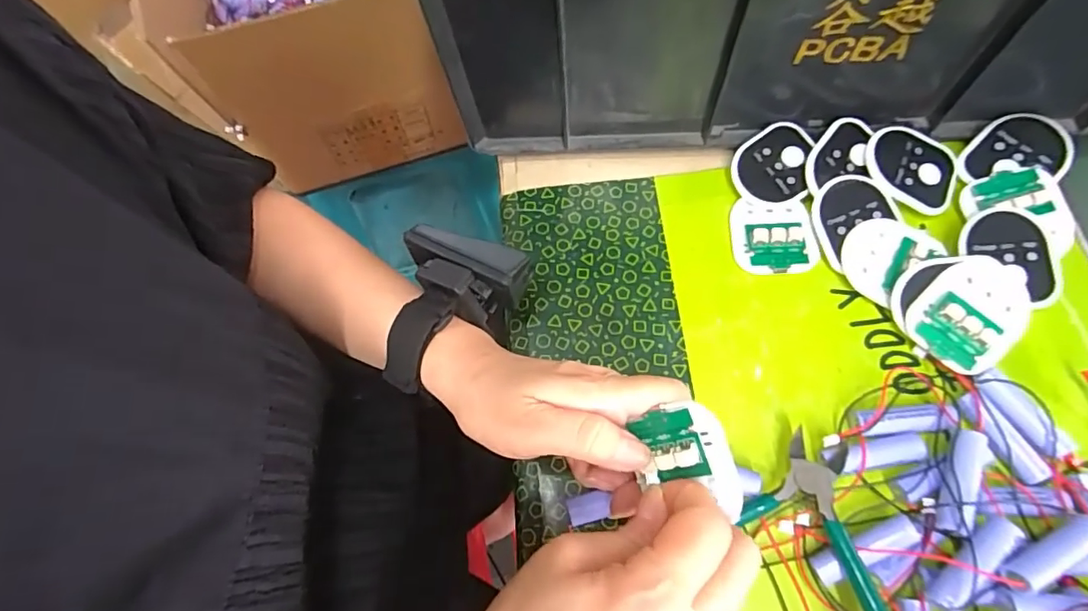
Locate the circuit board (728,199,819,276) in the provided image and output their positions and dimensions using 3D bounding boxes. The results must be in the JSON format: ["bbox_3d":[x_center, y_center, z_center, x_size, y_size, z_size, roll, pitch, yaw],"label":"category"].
[{"bbox_3d":[0.142,-0.044,0.338,0.049,0.009,0.049,-1,69,7],"label":"circuit board"}]

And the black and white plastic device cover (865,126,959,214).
[{"bbox_3d":[0.225,-0.087,0.330,0.055,0.005,0.055,37,74,16],"label":"black and white plastic device cover"}]

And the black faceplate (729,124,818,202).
[{"bbox_3d":[0.146,-0.092,0.351,0.045,0.005,0.056,11,78,9],"label":"black faceplate"}]

